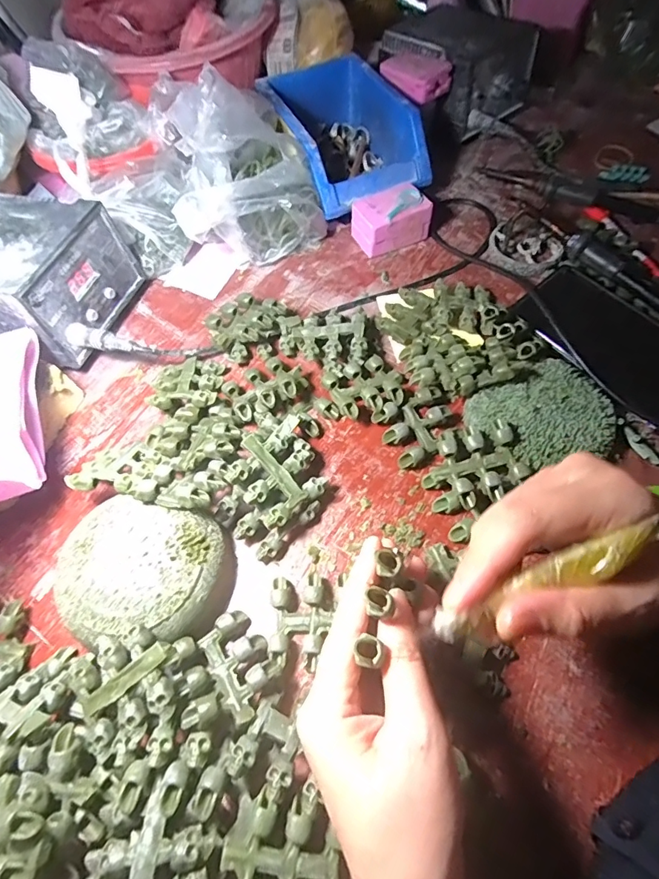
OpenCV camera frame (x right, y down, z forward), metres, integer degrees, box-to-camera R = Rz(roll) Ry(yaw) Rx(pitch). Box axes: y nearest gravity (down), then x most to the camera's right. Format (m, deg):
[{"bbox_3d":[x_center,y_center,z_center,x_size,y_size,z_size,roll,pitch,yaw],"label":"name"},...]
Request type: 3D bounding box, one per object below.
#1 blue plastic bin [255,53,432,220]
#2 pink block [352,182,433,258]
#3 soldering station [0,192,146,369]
[{"bbox_3d":[0.013,-0.325,0.502,0.130,0.083,0.194,-24,61,-10],"label":"blue plastic bin"},{"bbox_3d":[0.061,-0.220,0.462,0.068,0.043,0.045,-26,62,-11],"label":"pink block"},{"bbox_3d":[-0.262,-0.140,0.404,0.138,0.095,0.117,15,62,12],"label":"soldering station"}]

